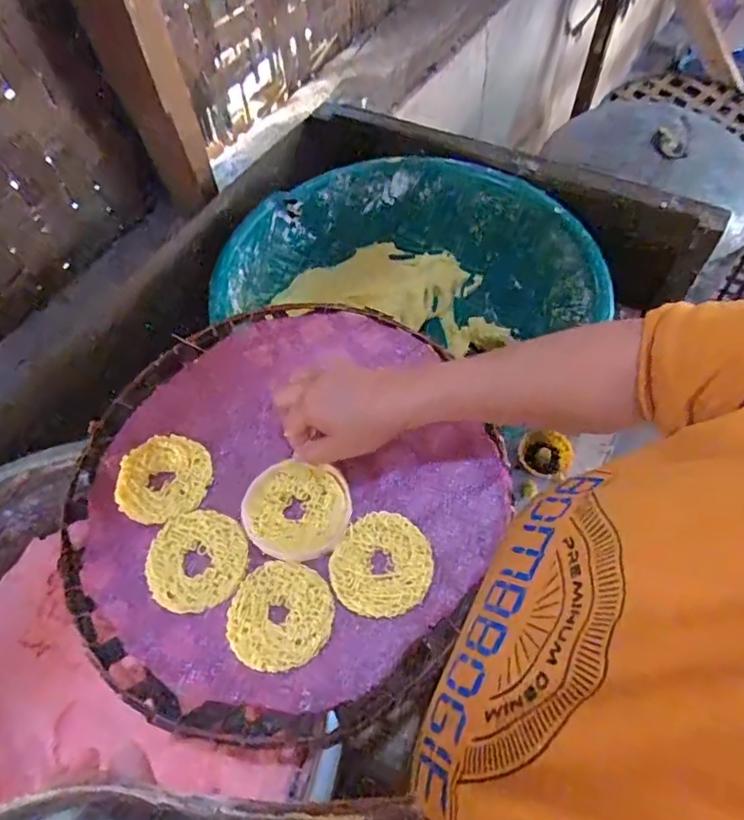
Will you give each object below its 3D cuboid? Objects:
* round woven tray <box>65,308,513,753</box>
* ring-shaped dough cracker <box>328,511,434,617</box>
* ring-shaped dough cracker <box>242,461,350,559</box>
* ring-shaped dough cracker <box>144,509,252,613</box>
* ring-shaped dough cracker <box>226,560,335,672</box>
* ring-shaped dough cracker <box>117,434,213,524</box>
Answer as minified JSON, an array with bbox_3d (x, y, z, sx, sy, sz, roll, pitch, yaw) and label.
[{"bbox_3d":[-0.077,0.066,0.473,0.355,0.023,0.368,-1,59,2],"label":"round woven tray"},{"bbox_3d":[0.009,0.122,0.431,0.076,0.004,0.080,-1,59,2],"label":"ring-shaped dough cracker"},{"bbox_3d":[-0.063,0.083,0.456,0.083,0.009,0.078,-1,59,2],"label":"ring-shaped dough cracker"},{"bbox_3d":[-0.142,0.122,0.443,0.079,0.004,0.080,21,62,14],"label":"ring-shaped dough cracker"},{"bbox_3d":[-0.070,0.157,0.418,0.078,0.004,0.075,-1,59,2],"label":"ring-shaped dough cracker"},{"bbox_3d":[-0.182,0.059,0.477,0.078,0.011,0.074,-25,62,-12],"label":"ring-shaped dough cracker"}]

